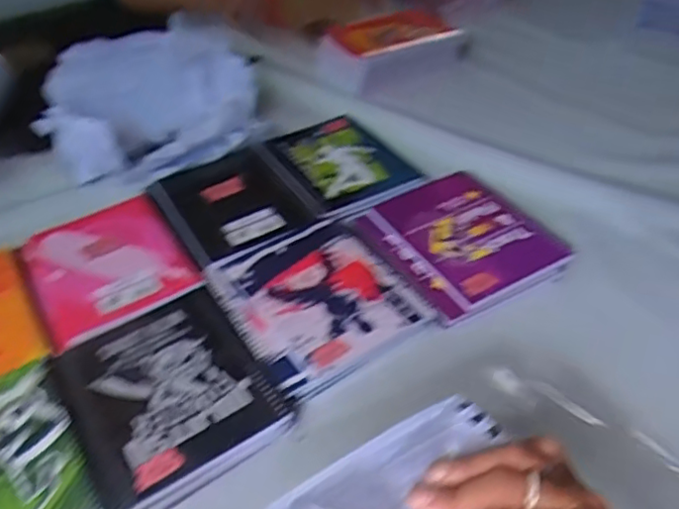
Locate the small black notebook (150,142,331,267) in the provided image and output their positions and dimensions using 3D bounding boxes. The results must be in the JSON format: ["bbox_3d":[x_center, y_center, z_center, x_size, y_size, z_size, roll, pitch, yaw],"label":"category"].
[{"bbox_3d":[-0.134,-0.074,0.778,0.165,0.023,0.210,-24,47,-18],"label":"small black notebook"}]

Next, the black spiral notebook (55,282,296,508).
[{"bbox_3d":[-0.160,0.119,0.576,0.170,0.008,0.207,-28,48,-22],"label":"black spiral notebook"}]

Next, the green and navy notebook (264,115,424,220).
[{"bbox_3d":[-0.003,-0.128,0.826,0.141,0.016,0.201,-21,46,-16],"label":"green and navy notebook"}]

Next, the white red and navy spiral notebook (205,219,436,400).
[{"bbox_3d":[-0.026,0.037,0.655,0.177,0.009,0.203,-25,47,-19],"label":"white red and navy spiral notebook"}]

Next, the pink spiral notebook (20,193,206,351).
[{"bbox_3d":[-0.268,0.005,0.711,0.162,0.008,0.207,-27,48,-21],"label":"pink spiral notebook"}]

